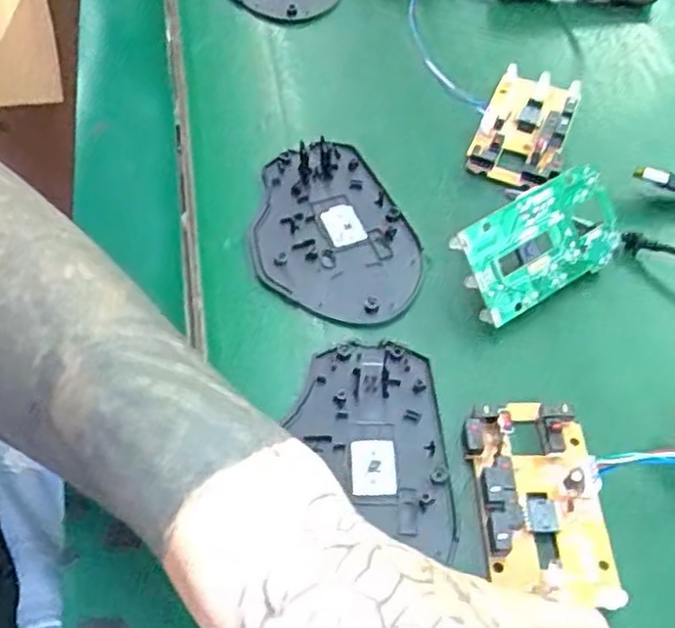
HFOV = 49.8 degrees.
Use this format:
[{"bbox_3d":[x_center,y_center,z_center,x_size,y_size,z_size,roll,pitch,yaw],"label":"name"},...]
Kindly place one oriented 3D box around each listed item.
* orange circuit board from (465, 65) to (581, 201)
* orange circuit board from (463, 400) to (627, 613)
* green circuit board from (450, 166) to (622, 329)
[{"bbox_3d":[0.099,-0.099,0.383,0.044,0.014,0.080,20,57,12],"label":"orange circuit board"},{"bbox_3d":[0.074,0.066,0.268,0.046,0.014,0.076,-1,56,0],"label":"orange circuit board"},{"bbox_3d":[0.090,-0.031,0.319,0.080,0.046,0.009,-31,17,-20],"label":"green circuit board"}]

